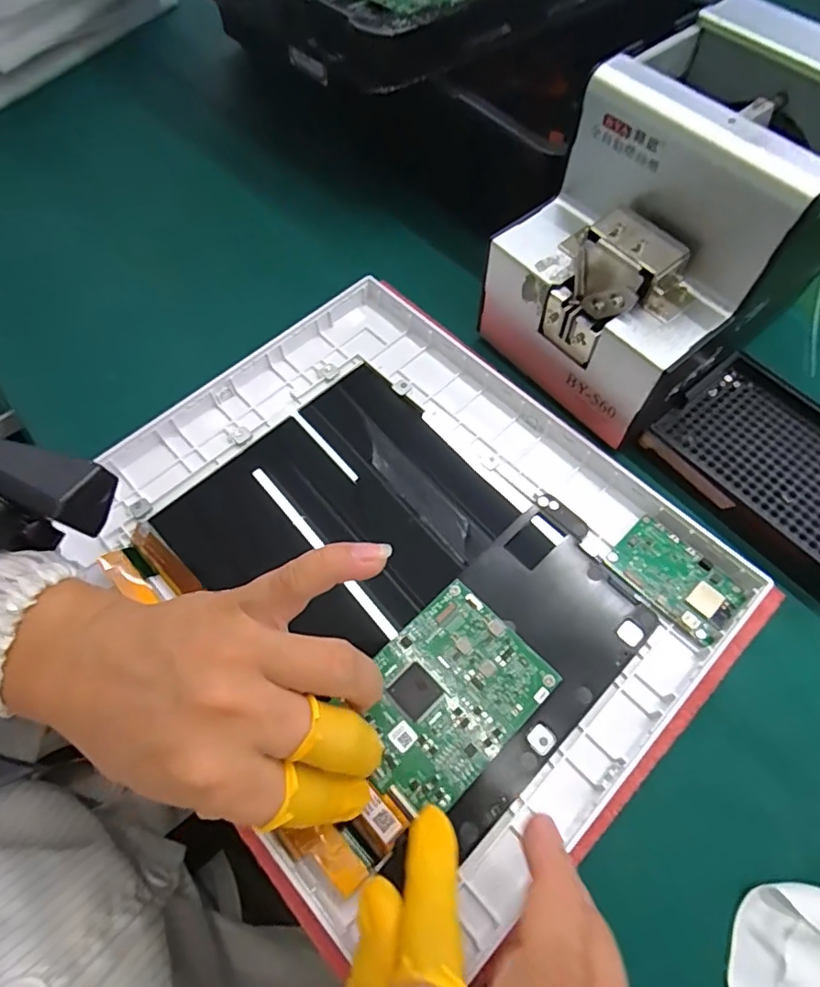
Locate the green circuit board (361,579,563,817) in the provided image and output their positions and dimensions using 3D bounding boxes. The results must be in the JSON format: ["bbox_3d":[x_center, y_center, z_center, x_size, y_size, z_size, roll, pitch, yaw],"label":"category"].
[{"bbox_3d":[0.017,0.095,0.263,0.089,0.004,0.069,-40,70,-19],"label":"green circuit board"}]

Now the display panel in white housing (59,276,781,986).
[{"bbox_3d":[-0.009,0.034,0.298,0.253,0.019,0.309,-40,70,-19],"label":"display panel in white housing"}]

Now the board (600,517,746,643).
[{"bbox_3d":[0.140,0.044,0.293,0.038,0.005,0.063,-39,69,-18],"label":"board"}]

